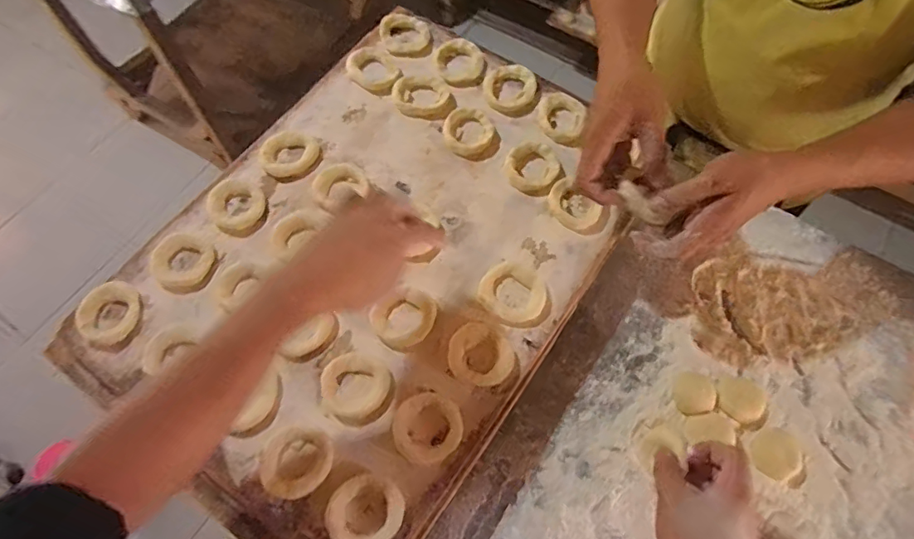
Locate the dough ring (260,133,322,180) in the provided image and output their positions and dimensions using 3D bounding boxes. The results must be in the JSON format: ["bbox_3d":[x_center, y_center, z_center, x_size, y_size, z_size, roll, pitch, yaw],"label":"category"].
[{"bbox_3d":[-0.198,-0.136,0.619,0.058,0.012,0.063,-1,64,2],"label":"dough ring"}]

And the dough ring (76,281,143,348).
[{"bbox_3d":[-0.354,0.044,0.540,0.058,0.017,0.063,-1,64,2],"label":"dough ring"}]

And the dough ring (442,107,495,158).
[{"bbox_3d":[0.013,-0.165,0.626,0.060,0.012,0.061,-1,64,2],"label":"dough ring"}]

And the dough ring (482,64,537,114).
[{"bbox_3d":[0.064,-0.224,0.651,0.065,0.010,0.068,-1,64,2],"label":"dough ring"}]

